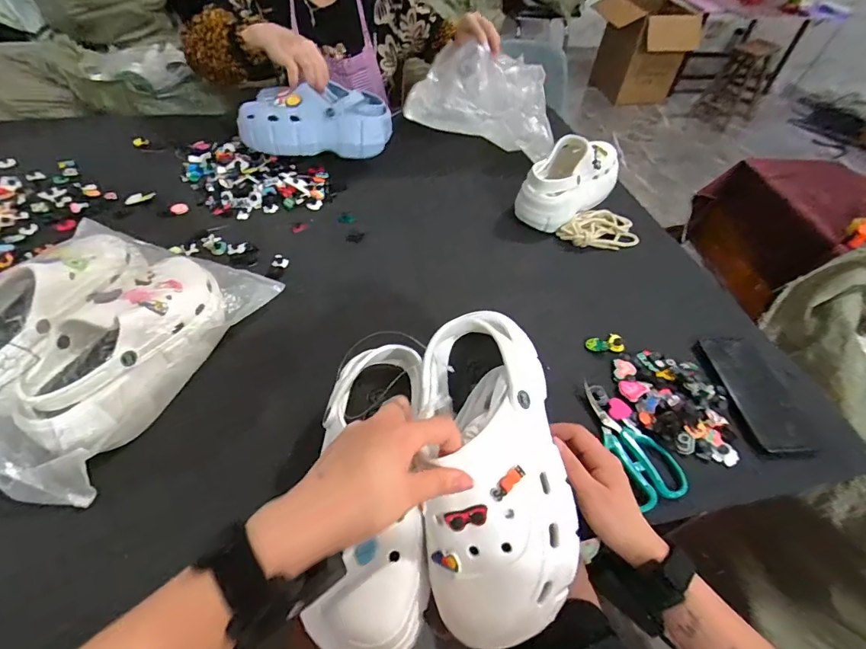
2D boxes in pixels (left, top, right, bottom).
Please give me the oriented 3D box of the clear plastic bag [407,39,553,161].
[{"bbox_3d":[0.106,-0.461,0.861,0.274,0.118,0.247,8,48,3],"label":"clear plastic bag"}]

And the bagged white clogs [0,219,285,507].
[{"bbox_3d":[-0.364,0.009,0.481,0.213,0.109,0.320,17,49,10],"label":"bagged white clogs"}]

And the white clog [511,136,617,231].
[{"bbox_3d":[0.240,-0.255,0.751,0.105,0.098,0.202,32,53,22],"label":"white clog"}]

